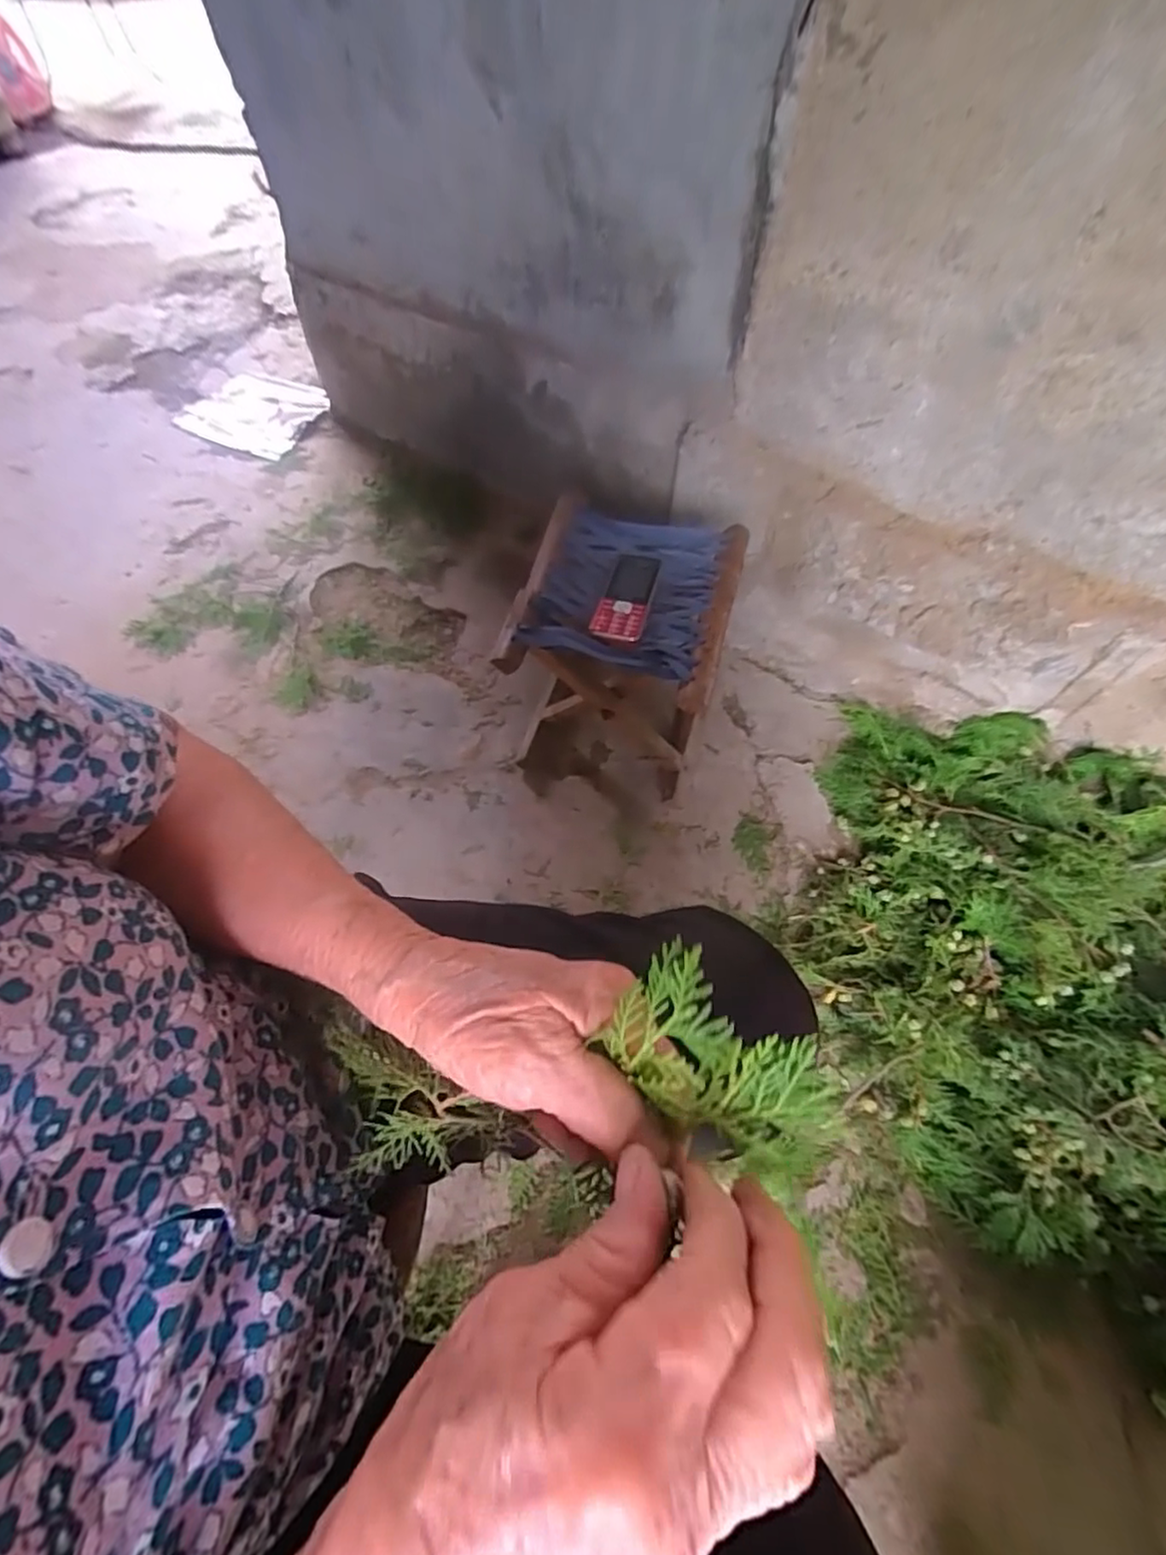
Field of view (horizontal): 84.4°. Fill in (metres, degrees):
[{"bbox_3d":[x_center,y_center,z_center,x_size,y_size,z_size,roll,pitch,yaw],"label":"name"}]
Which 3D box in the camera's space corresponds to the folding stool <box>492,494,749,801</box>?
[{"bbox_3d":[0.053,-0.146,0.823,0.240,0.255,0.263,13,58,8],"label":"folding stool"}]

